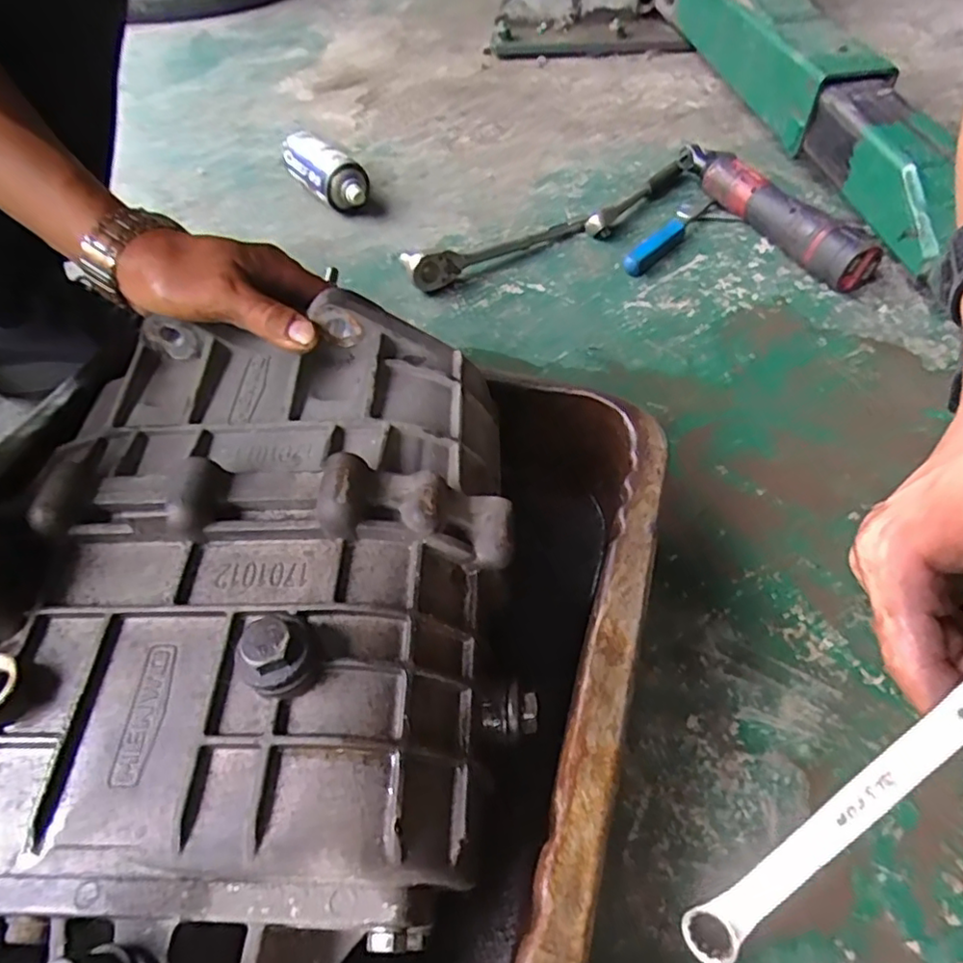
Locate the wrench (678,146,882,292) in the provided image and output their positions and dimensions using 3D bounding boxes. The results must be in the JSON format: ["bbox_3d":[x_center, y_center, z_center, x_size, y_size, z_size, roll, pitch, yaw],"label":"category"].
[{"bbox_3d":[0.310,-0.305,0.703,0.053,0.059,0.284,-25,53,-16],"label":"wrench"}]

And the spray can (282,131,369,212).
[{"bbox_3d":[-0.198,-0.395,0.811,0.057,0.068,0.132,-34,56,-21],"label":"spray can"}]

